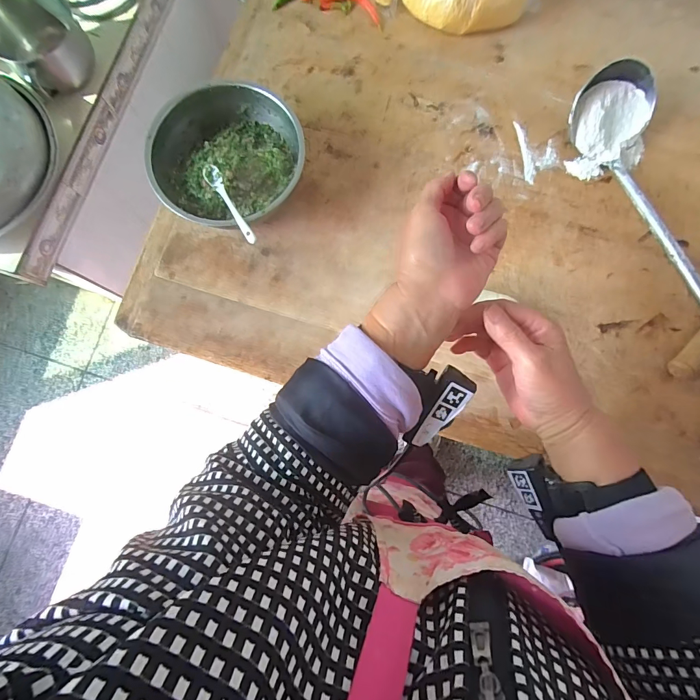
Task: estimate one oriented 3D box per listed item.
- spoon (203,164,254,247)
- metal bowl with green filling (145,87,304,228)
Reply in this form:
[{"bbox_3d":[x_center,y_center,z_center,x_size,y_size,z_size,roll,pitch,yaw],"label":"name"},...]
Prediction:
[{"bbox_3d":[-0.168,-0.207,0.538,0.023,0.026,0.150,-32,82,-5],"label":"spoon"},{"bbox_3d":[-0.174,-0.274,0.586,0.213,0.080,0.201,0,79,-1],"label":"metal bowl with green filling"}]

